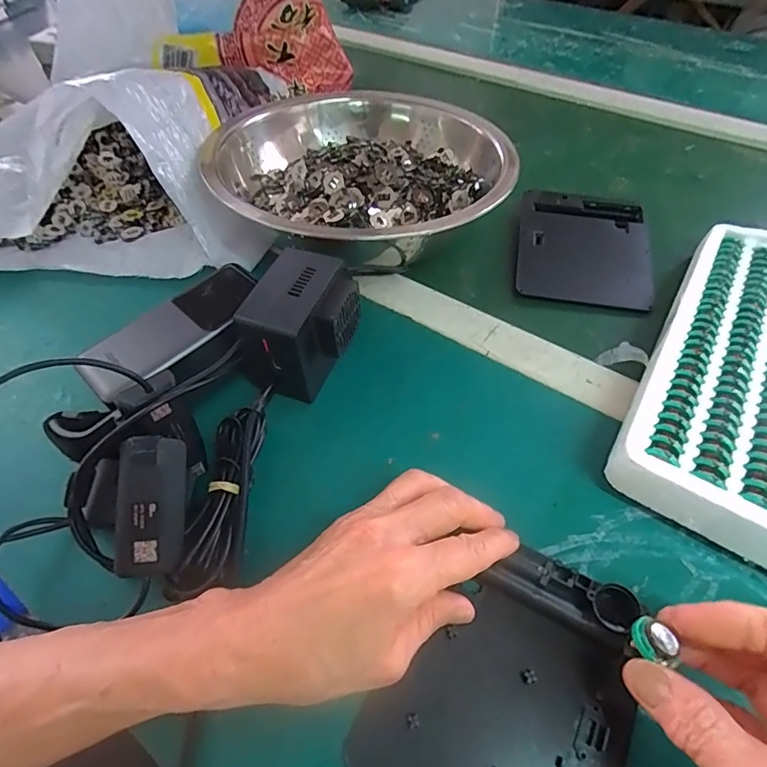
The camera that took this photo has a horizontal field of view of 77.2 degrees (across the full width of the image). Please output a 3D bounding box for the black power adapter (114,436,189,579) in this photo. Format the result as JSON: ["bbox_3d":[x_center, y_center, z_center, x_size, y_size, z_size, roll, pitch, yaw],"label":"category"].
[{"bbox_3d":[-0.120,0.063,0.251,0.032,0.018,0.069,2,89,-19],"label":"black power adapter"}]

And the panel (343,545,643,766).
[{"bbox_3d":[0.059,0.143,0.226,0.107,0.020,0.126,23,56,18],"label":"panel"}]

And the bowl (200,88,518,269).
[{"bbox_3d":[-0.017,-0.185,0.436,0.257,0.071,0.224,37,61,25],"label":"bowl"}]

